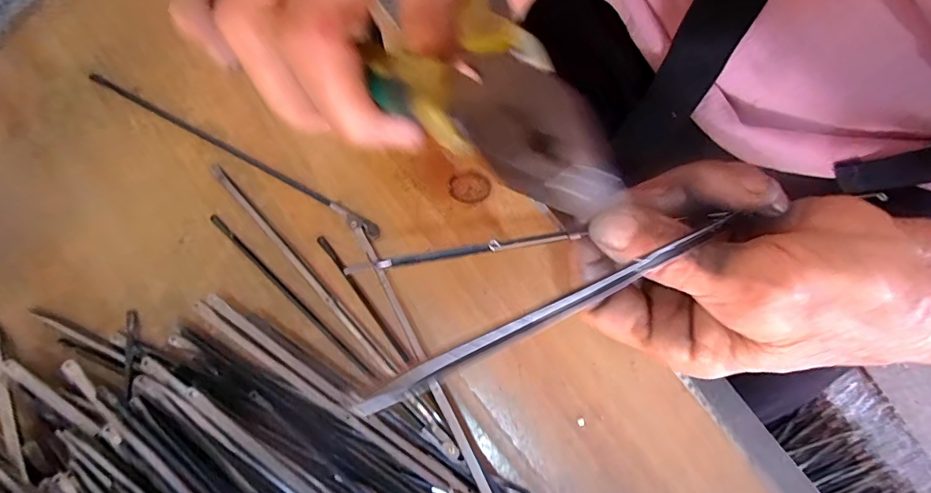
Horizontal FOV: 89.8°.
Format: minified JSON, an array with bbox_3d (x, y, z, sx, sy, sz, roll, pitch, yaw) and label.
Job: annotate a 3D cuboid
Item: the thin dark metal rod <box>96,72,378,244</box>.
[{"bbox_3d":[-0.117,-0.048,0.237,0.169,0.010,0.008,29,81,4],"label":"thin dark metal rod"}]

